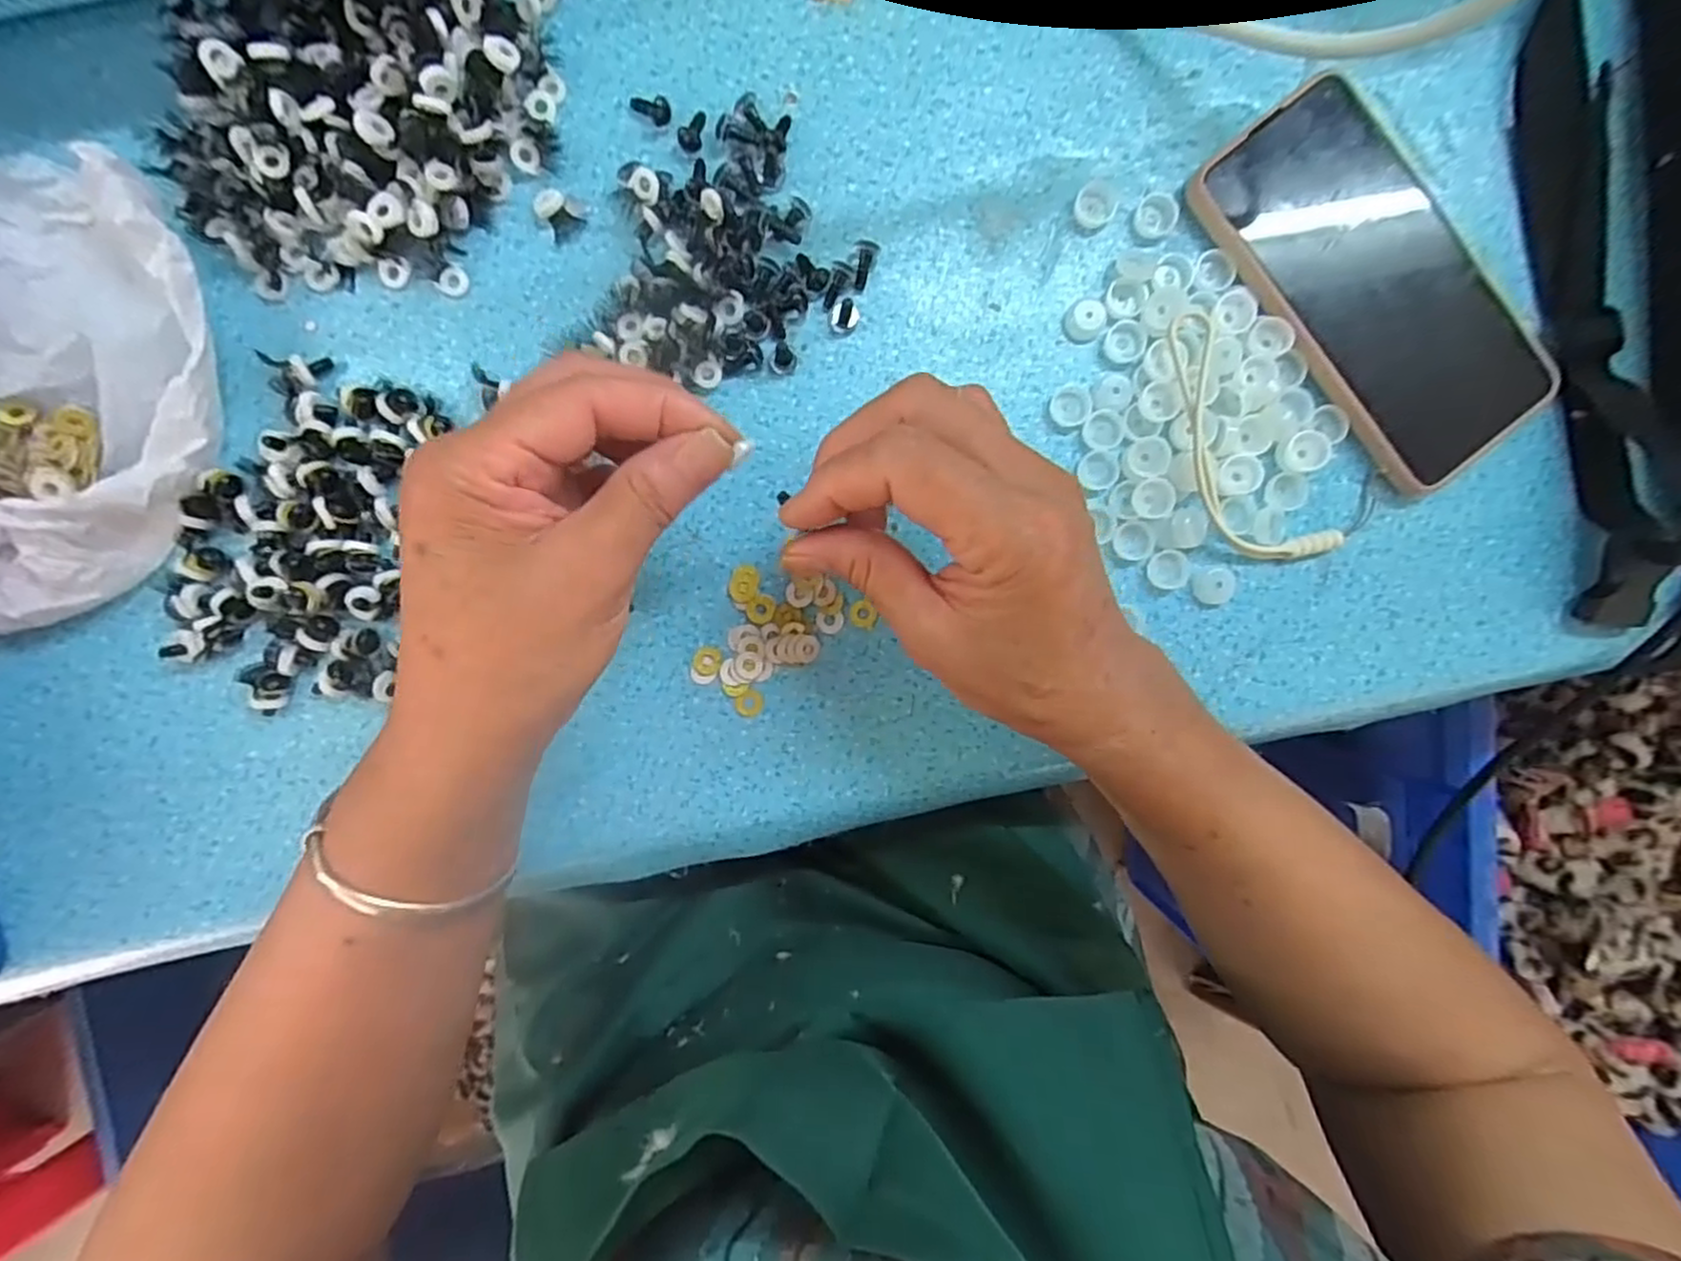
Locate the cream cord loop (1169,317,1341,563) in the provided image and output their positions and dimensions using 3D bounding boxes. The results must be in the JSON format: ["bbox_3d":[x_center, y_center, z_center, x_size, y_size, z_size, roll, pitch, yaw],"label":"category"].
[{"bbox_3d":[0.161,-0.072,0.303,0.043,0.015,0.116,-35,93,-1],"label":"cream cord loop"}]

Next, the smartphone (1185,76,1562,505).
[{"bbox_3d":[0.223,-0.144,0.305,0.087,0.016,0.164,-40,93,-1],"label":"smartphone"}]

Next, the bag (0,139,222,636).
[{"bbox_3d":[-0.293,-0.083,0.262,0.148,0.060,0.144,-20,92,-2],"label":"bag"}]

